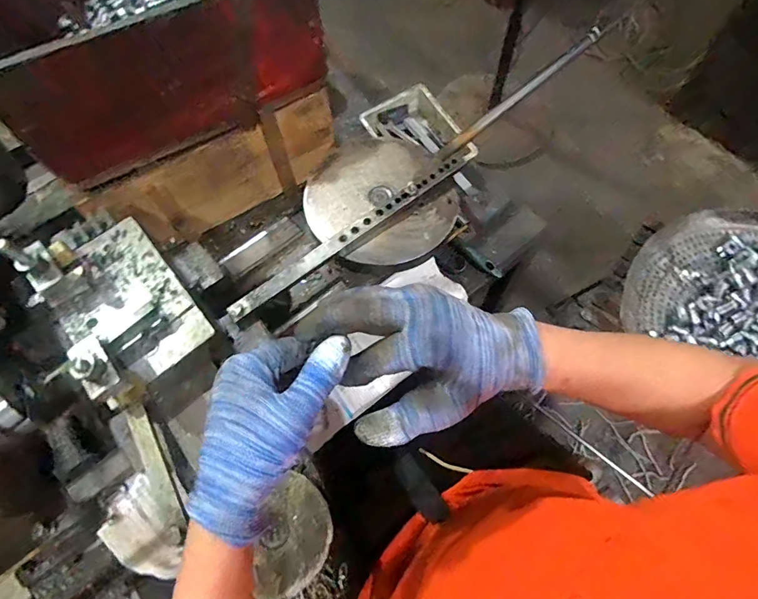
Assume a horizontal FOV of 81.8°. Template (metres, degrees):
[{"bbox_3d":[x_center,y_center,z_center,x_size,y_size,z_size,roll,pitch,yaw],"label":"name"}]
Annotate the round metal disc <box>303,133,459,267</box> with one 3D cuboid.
[{"bbox_3d":[0.002,-0.128,0.539,0.176,0.020,0.177,0,69,-1],"label":"round metal disc"}]

